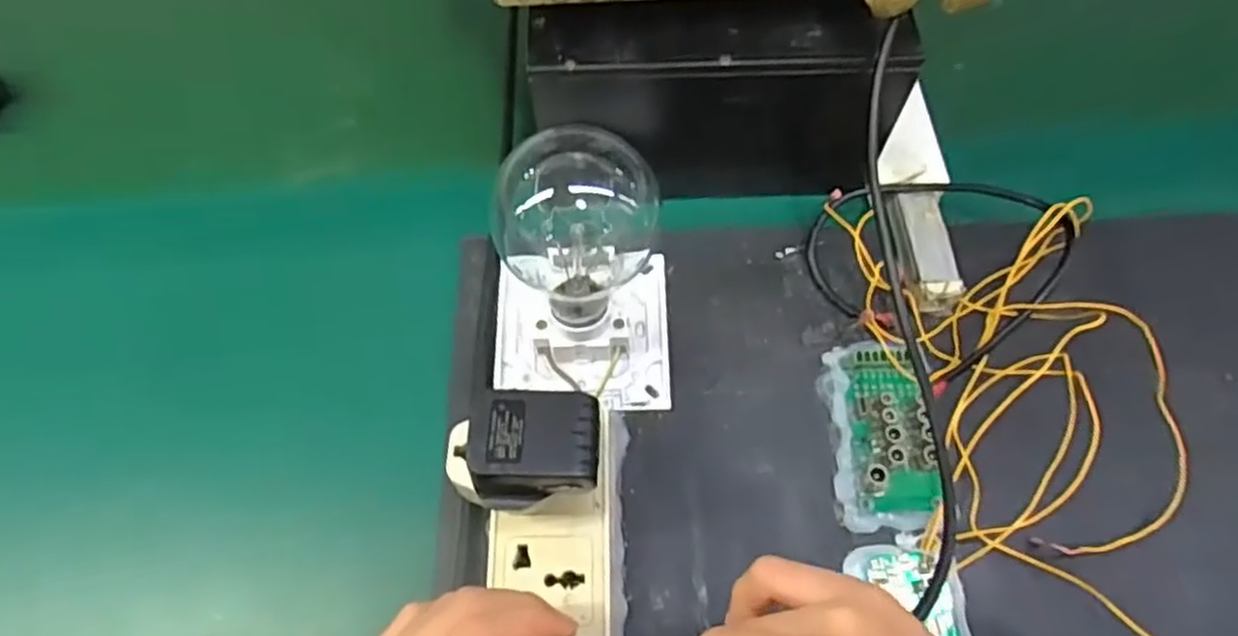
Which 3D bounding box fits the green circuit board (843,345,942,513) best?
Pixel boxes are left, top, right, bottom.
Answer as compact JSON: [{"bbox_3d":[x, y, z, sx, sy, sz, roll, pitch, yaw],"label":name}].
[{"bbox_3d":[0.128,0.051,0.358,0.036,0.021,0.076,-2,63,-1],"label":"green circuit board"}]

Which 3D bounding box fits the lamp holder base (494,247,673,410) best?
[{"bbox_3d":[-0.018,0.000,0.379,0.089,0.034,0.088,-1,63,0],"label":"lamp holder base"}]

